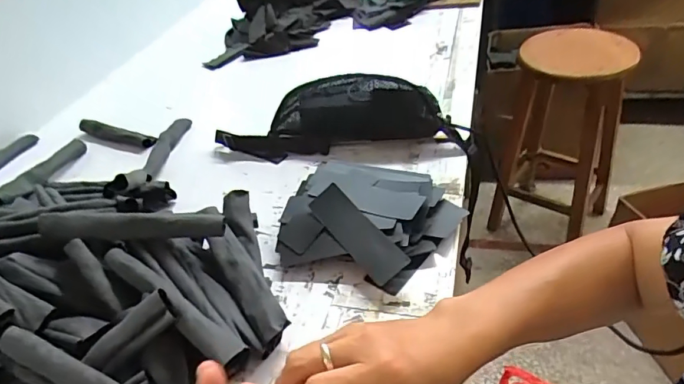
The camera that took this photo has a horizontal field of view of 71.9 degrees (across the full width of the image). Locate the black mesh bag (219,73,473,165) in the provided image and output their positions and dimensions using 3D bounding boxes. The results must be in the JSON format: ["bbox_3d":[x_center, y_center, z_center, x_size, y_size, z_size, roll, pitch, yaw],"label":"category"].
[{"bbox_3d":[-0.009,-0.120,0.739,0.387,0.096,0.105,2,38,10],"label":"black mesh bag"}]

